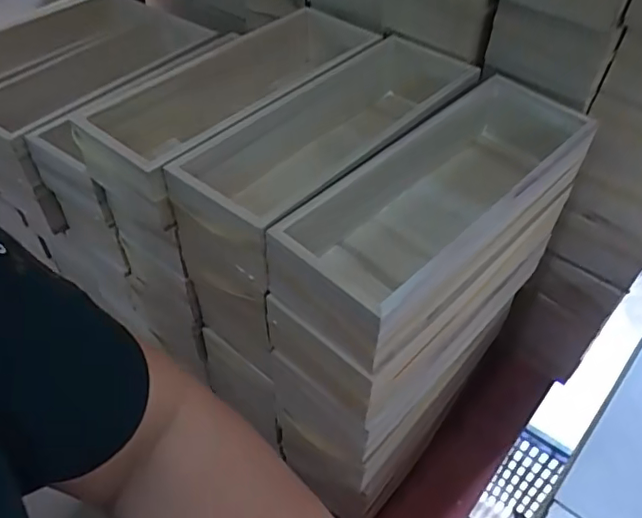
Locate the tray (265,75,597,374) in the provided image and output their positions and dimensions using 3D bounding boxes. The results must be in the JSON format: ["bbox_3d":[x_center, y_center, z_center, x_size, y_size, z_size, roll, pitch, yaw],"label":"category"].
[{"bbox_3d":[0.097,-0.042,0.453,0.107,0.081,0.294,35,56,28],"label":"tray"}]

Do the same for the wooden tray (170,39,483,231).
[{"bbox_3d":[0.020,-0.099,0.500,0.110,0.081,0.297,34,56,27],"label":"wooden tray"}]

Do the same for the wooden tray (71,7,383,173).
[{"bbox_3d":[-0.068,-0.147,0.536,0.108,0.075,0.289,32,55,26],"label":"wooden tray"}]

